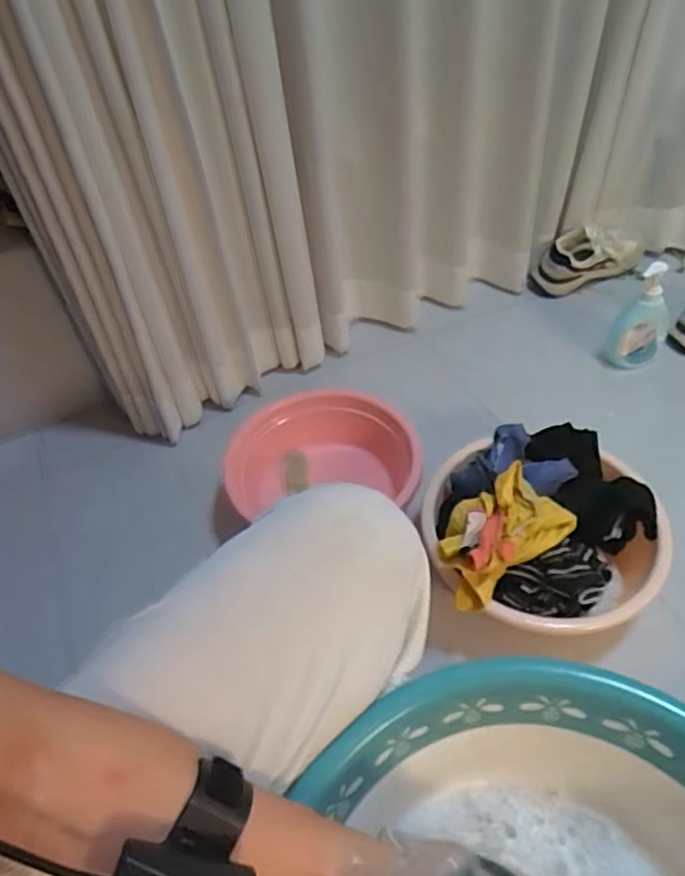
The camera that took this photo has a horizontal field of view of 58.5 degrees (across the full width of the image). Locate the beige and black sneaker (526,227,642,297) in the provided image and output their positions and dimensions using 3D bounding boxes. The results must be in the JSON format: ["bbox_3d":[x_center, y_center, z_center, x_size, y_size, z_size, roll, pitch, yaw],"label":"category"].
[{"bbox_3d":[0.546,-0.400,1.356,0.261,0.132,0.088,-28,49,-18],"label":"beige and black sneaker"}]

